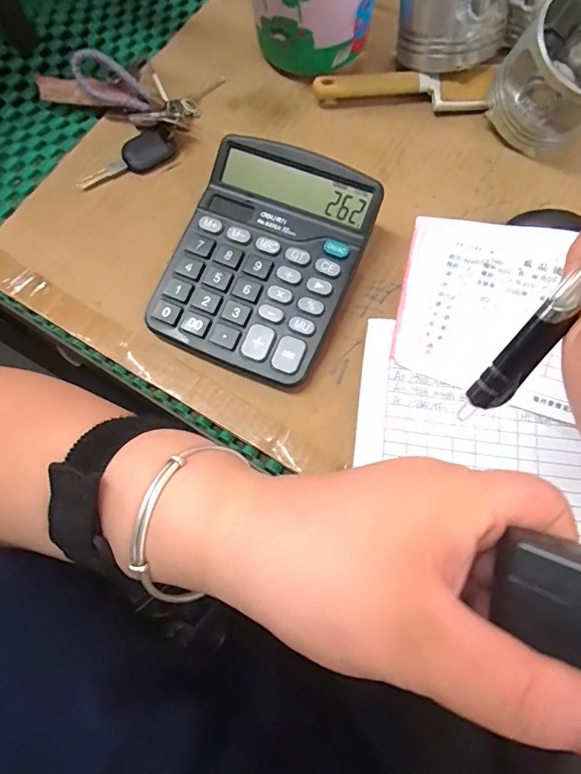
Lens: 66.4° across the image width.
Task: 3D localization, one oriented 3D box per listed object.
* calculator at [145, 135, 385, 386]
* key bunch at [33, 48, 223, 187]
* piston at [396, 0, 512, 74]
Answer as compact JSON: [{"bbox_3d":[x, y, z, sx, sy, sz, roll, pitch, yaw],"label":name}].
[{"bbox_3d":[-0.019,-0.084,0.291,0.117,0.047,0.141,23,74,9],"label":"calculator"},{"bbox_3d":[-0.120,-0.229,0.347,0.138,0.039,0.113,-24,73,-6],"label":"key bunch"},{"bbox_3d":[0.124,-0.293,0.335,0.084,0.075,0.086,15,73,7],"label":"piston"}]

